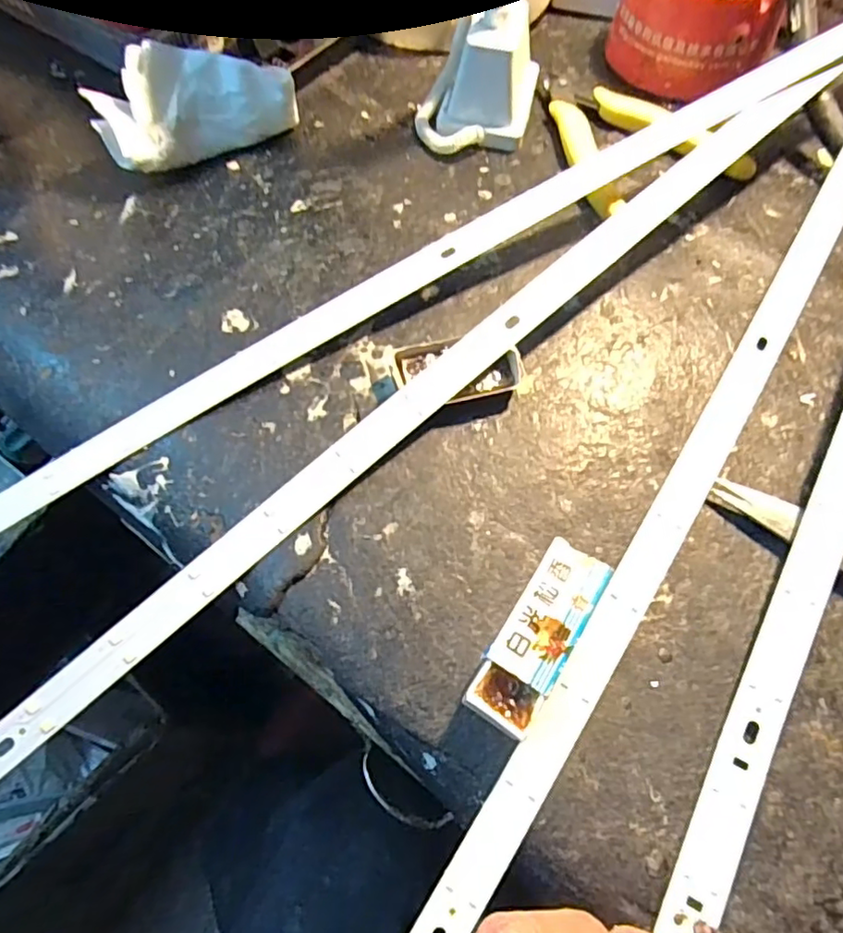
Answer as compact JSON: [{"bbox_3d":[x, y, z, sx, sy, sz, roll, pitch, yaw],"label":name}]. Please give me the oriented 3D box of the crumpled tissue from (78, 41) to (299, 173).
[{"bbox_3d":[-0.111,-0.176,0.291,0.091,0.044,0.032,-29,68,-11],"label":"crumpled tissue"}]

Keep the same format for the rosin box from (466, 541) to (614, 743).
[{"bbox_3d":[0.037,0.055,0.193,0.021,0.020,0.060,30,70,15],"label":"rosin box"}]

